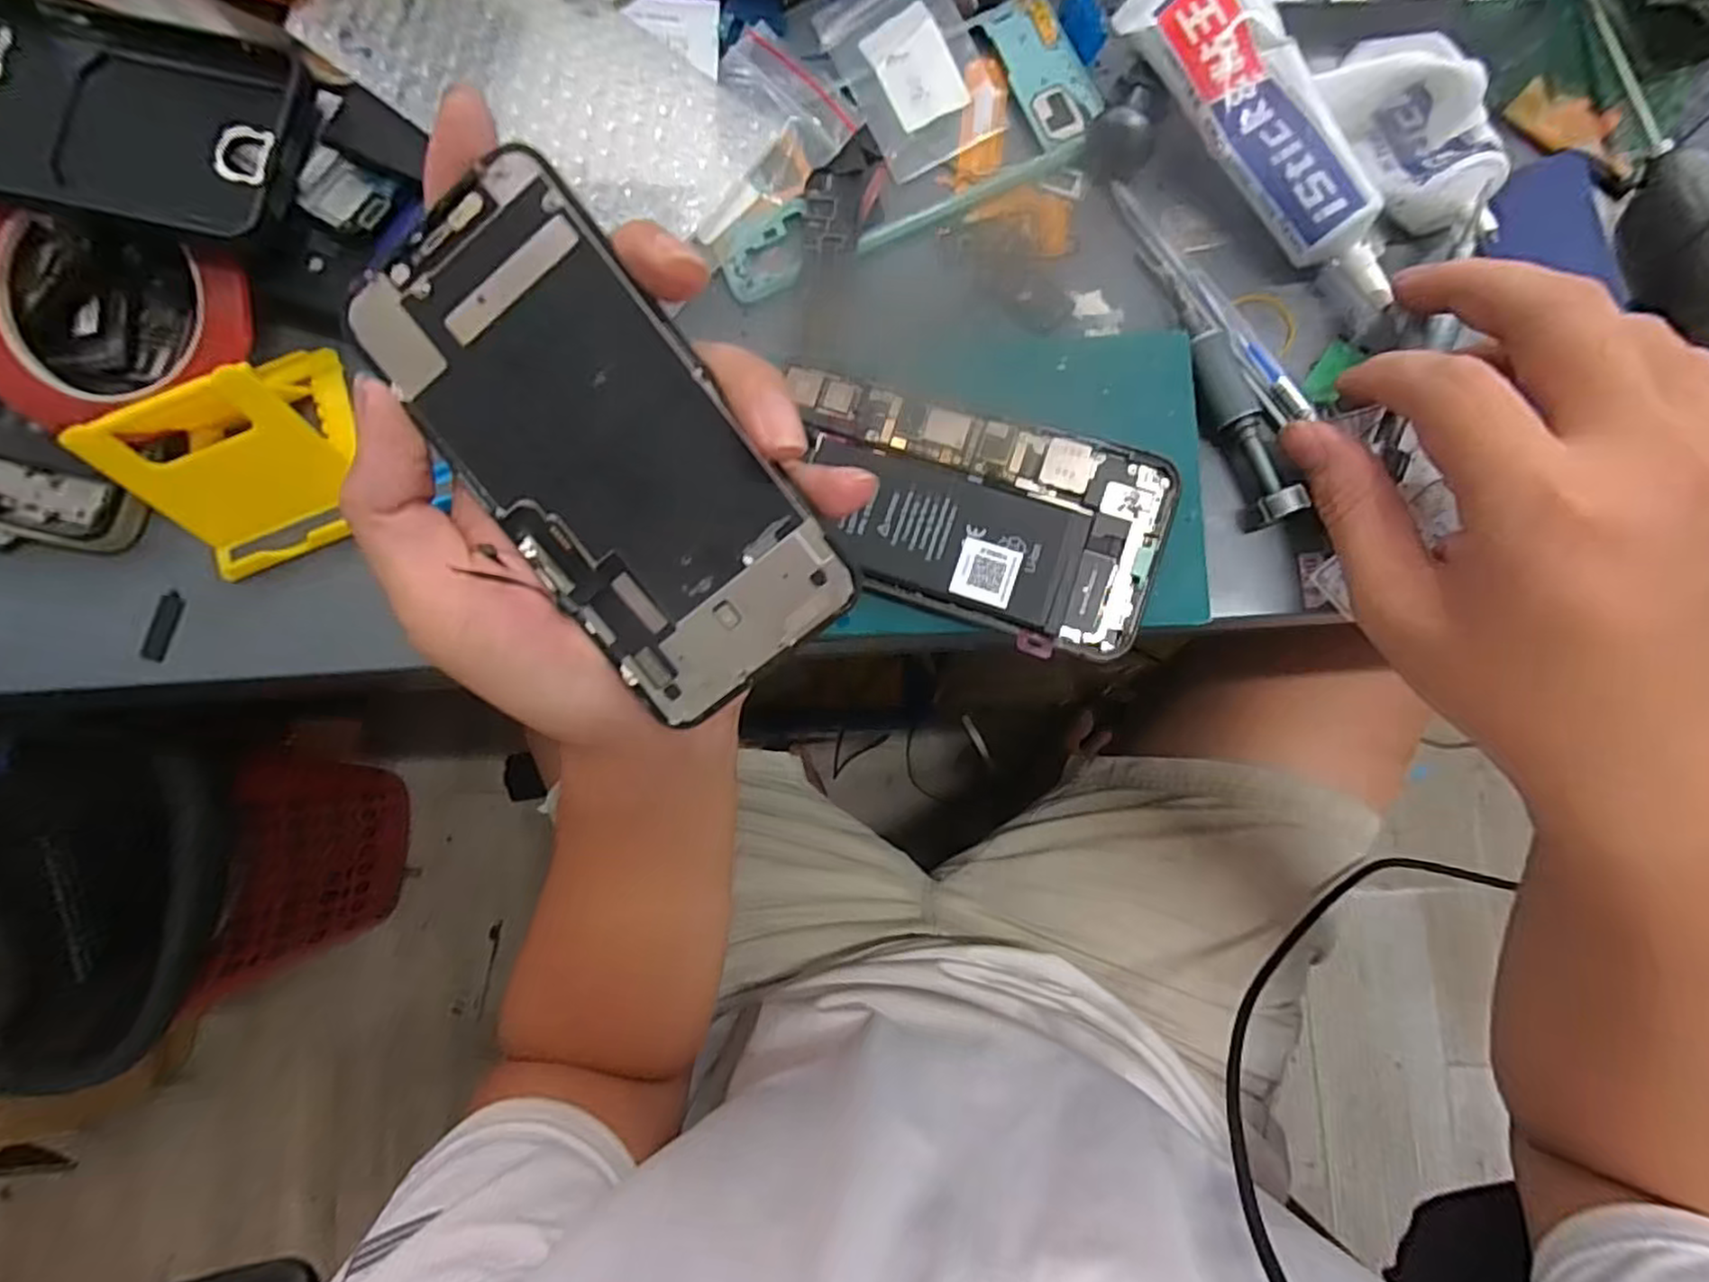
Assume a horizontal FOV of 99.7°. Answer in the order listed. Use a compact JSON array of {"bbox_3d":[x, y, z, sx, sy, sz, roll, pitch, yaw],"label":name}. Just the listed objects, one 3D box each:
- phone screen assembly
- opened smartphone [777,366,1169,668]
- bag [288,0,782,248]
[{"bbox_3d":[-0.067,-0.049,0.193,0.069,0.004,0.142,-35,96,9],"label":"phone screen assembly"},{"bbox_3d":[0.038,-0.046,0.252,0.135,0.007,0.073,17,82,6],"label":"opened smartphone"},{"bbox_3d":[-0.123,-0.220,0.278,0.167,0.026,0.087,36,87,9],"label":"bag"}]

